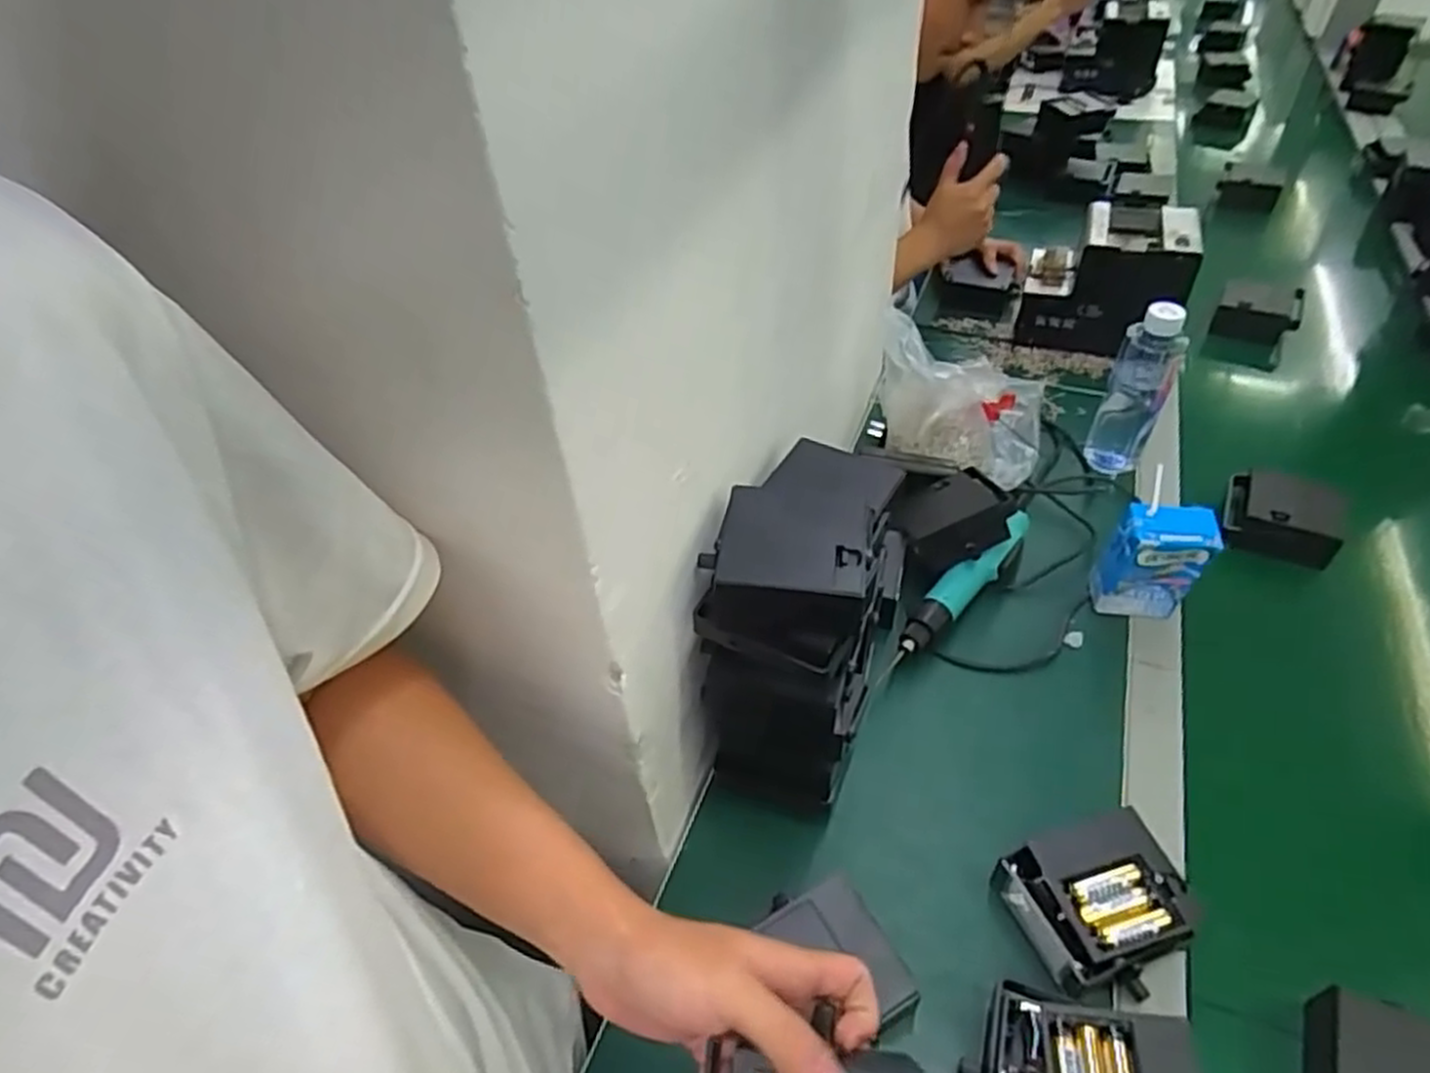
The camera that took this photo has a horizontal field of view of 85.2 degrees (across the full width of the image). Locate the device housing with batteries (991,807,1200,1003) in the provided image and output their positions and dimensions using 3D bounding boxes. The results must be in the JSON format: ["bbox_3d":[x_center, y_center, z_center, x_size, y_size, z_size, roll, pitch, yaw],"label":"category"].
[{"bbox_3d":[0.249,0.244,0.508,0.096,0.060,0.095,-17,47,-11],"label":"device housing with batteries"}]

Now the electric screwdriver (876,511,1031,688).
[{"bbox_3d":[0.217,0.044,0.694,0.223,0.063,0.028,-37,53,-27],"label":"electric screwdriver"}]

